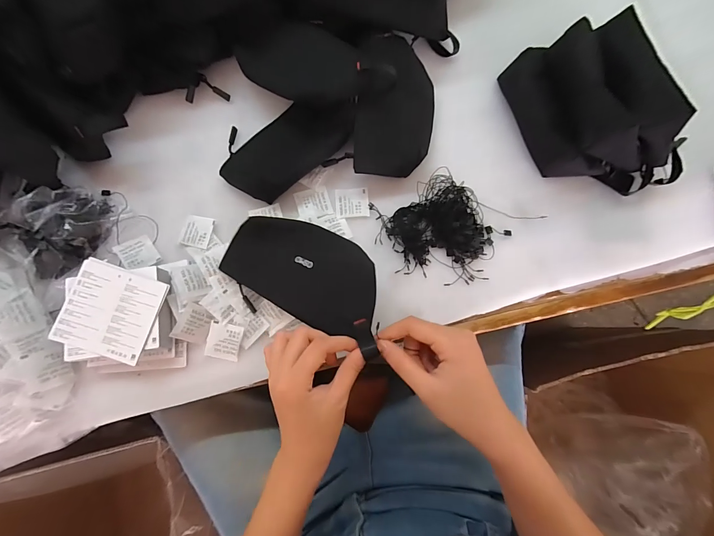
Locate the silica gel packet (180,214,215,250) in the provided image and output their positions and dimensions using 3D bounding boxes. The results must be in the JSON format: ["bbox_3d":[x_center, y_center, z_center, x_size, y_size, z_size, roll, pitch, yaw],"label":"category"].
[{"bbox_3d":[-0.198,-0.045,0.403,0.037,0.005,0.039,11,80,2],"label":"silica gel packet"}]

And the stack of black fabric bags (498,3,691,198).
[{"bbox_3d":[0.282,-0.189,0.390,0.141,0.085,0.206,-19,81,-3],"label":"stack of black fabric bags"}]

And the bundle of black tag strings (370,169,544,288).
[{"bbox_3d":[0.103,-0.049,0.393,0.150,0.032,0.122,27,81,5],"label":"bundle of black tag strings"}]

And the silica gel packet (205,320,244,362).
[{"bbox_3d":[-0.155,0.085,0.379,0.040,0.008,0.040,13,80,2],"label":"silica gel packet"}]

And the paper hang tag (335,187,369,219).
[{"bbox_3d":[-0.006,-0.083,0.412,0.041,0.004,0.039,-5,80,-1],"label":"paper hang tag"}]

